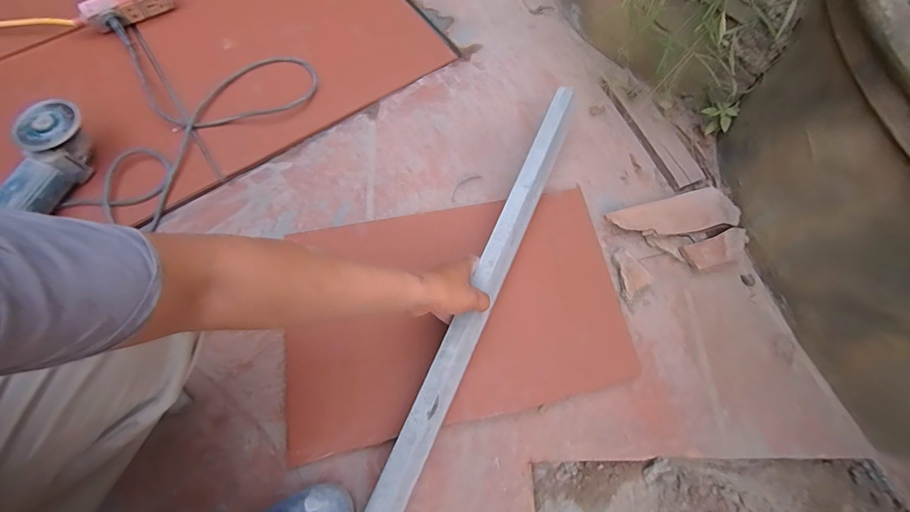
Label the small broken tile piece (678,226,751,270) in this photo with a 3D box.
[{"bbox_3d":[0.418,-0.011,0.631,0.111,0.013,0.044,-19,87,-13],"label":"small broken tile piece"}]

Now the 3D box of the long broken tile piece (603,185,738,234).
[{"bbox_3d":[0.353,-0.071,0.638,0.205,0.023,0.064,-8,68,-4],"label":"long broken tile piece"}]

